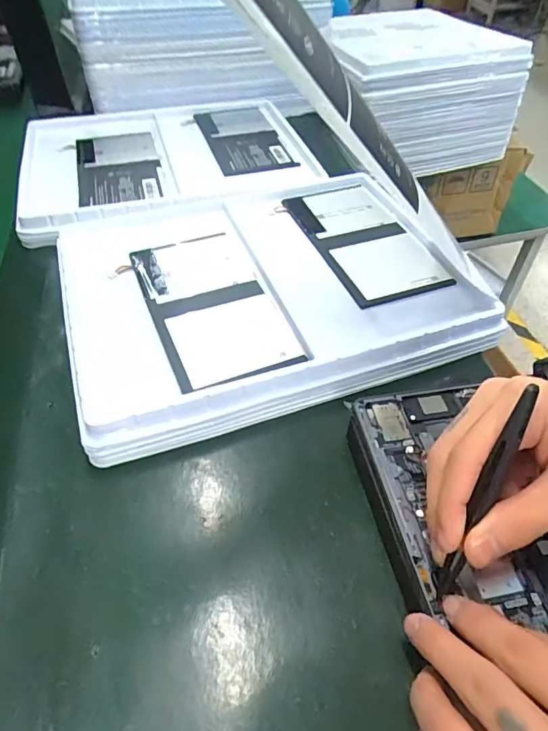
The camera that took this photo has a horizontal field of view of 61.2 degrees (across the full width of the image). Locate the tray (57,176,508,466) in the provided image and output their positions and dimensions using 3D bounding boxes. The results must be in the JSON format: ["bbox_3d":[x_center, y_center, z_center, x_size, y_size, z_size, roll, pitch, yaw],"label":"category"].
[{"bbox_3d":[-0.005,-0.077,0.399,0.331,0.032,0.253,-15,53,-16],"label":"tray"}]

